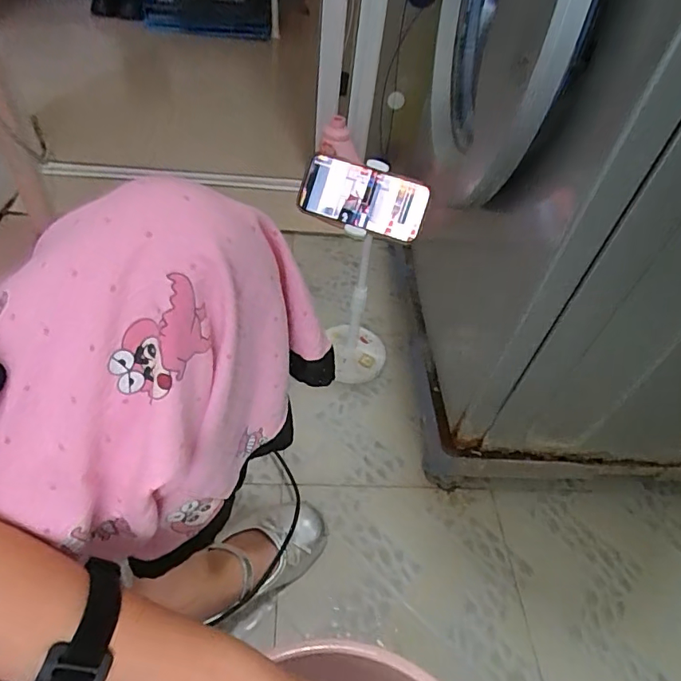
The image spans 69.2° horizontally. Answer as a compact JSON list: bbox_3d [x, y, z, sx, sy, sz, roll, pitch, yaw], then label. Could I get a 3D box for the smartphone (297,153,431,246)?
[{"bbox_3d":[0.026,-0.166,0.579,0.147,0.073,0.016,17,9,5],"label":"smartphone"}]

